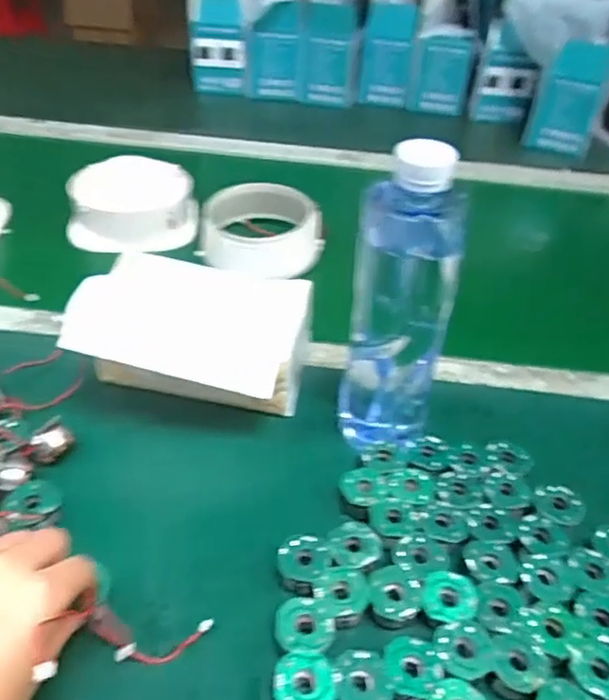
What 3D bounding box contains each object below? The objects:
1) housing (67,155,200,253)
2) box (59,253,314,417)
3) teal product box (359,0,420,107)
[{"bbox_3d":[-0.192,-0.168,0.693,0.139,0.050,0.111,-7,42,-13],"label":"housing"},{"bbox_3d":[-0.084,-0.006,0.480,0.159,0.080,0.135,11,41,8],"label":"box"},{"bbox_3d":[0.135,-0.483,1.011,0.082,0.144,0.035,3,41,-2],"label":"teal product box"}]

